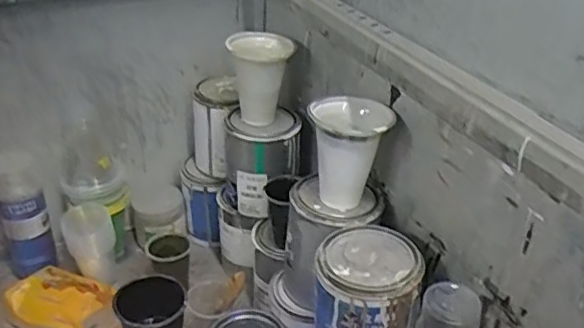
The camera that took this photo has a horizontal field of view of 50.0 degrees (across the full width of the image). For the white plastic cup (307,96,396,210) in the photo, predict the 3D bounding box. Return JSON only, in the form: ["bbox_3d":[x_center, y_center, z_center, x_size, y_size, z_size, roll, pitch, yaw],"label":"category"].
[{"bbox_3d":[0.063,-0.013,0.696,0.089,0.106,0.081,4,31,3],"label":"white plastic cup"}]

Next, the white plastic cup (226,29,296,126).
[{"bbox_3d":[-0.045,-0.126,0.865,0.084,0.111,0.092,2,31,-1],"label":"white plastic cup"}]

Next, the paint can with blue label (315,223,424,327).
[{"bbox_3d":[0.076,0.148,0.660,0.104,0.136,0.110,7,31,7],"label":"paint can with blue label"}]

